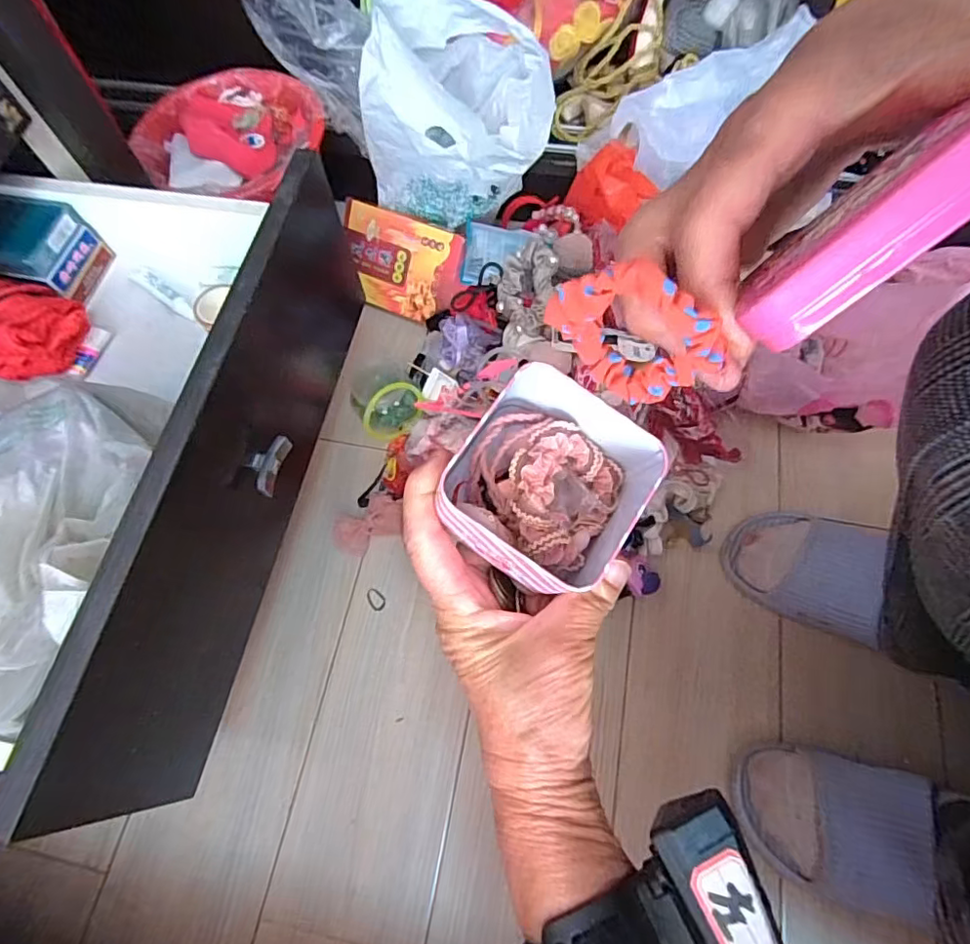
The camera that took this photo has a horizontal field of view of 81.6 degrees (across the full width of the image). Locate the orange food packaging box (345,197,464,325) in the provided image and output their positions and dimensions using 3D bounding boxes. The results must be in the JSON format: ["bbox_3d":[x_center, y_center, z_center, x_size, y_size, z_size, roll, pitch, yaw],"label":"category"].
[{"bbox_3d":[-0.096,-0.230,0.623,0.146,0.101,0.010,22,26,10],"label":"orange food packaging box"}]

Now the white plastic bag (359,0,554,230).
[{"bbox_3d":[-0.021,-0.335,0.546,0.179,0.178,0.113,26,70,12],"label":"white plastic bag"}]

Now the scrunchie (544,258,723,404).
[{"bbox_3d":[0.047,-0.046,0.187,0.052,0.056,0.016,19,69,10],"label":"scrunchie"}]

